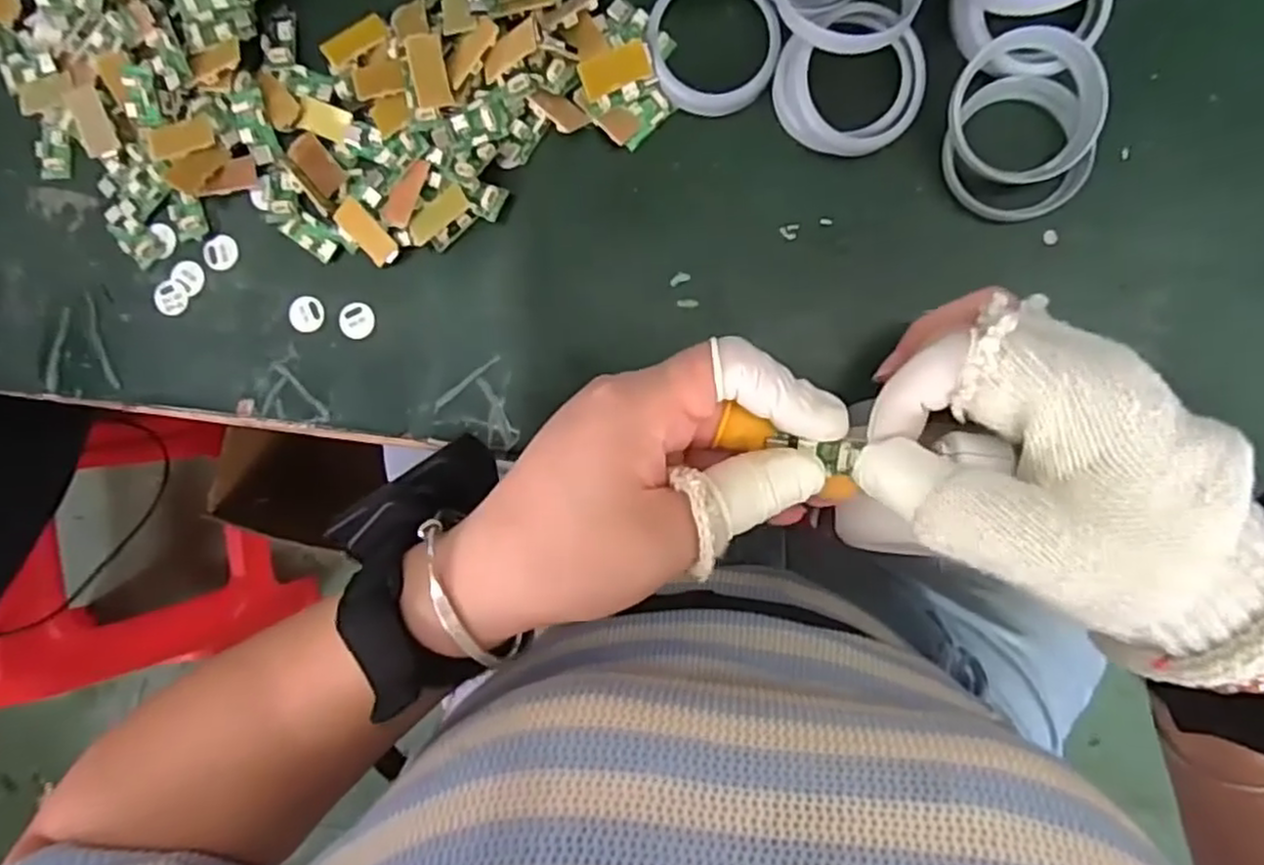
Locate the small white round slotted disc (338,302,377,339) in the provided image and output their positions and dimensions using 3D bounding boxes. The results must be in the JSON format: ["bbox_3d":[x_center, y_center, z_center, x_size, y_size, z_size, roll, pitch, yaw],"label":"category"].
[{"bbox_3d":[-0.132,-0.053,0.348,0.017,0.004,0.017,0,92,6],"label":"small white round slotted disc"}]

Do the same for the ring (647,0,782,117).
[{"bbox_3d":[0.036,-0.173,0.322,0.056,0.013,0.058,0,92,6],"label":"ring"}]

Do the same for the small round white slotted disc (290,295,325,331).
[{"bbox_3d":[-0.157,-0.057,0.351,0.016,0.004,0.017,0,91,-6],"label":"small round white slotted disc"}]

